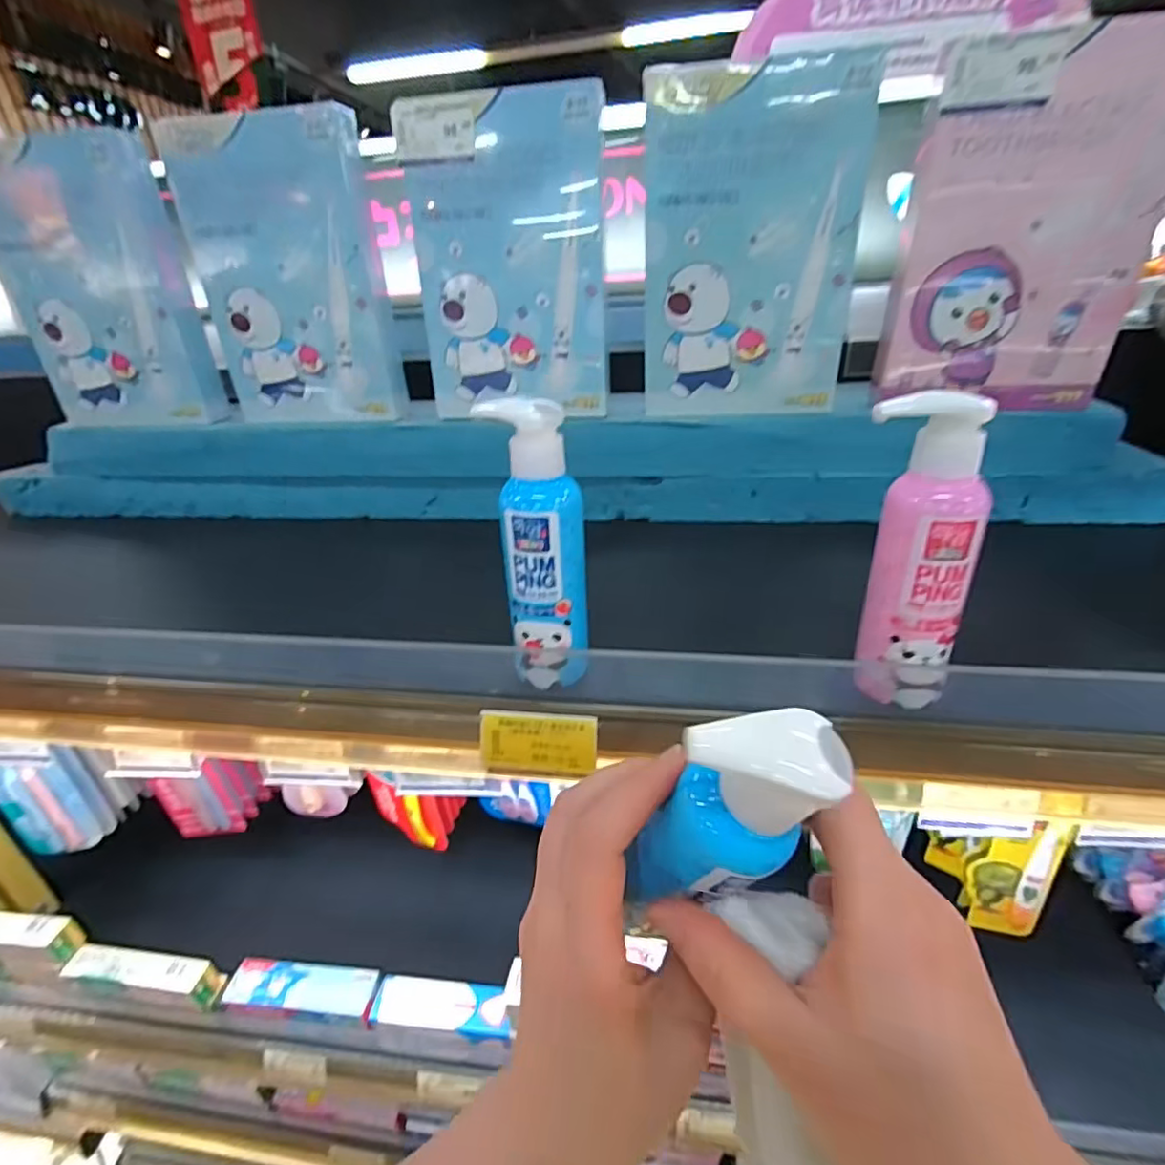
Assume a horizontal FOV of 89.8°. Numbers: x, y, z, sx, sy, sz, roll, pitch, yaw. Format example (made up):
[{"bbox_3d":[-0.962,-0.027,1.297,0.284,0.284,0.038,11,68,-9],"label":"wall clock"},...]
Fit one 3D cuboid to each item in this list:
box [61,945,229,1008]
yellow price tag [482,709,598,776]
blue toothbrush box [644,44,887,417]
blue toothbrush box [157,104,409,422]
[{"bbox_3d":[-0.431,0.386,0.577,0.154,0.032,0.034,1,27,8],"label":"box"},{"bbox_3d":[-0.024,0.092,0.330,0.064,0.037,0.005,3,7,8],"label":"yellow price tag"},{"bbox_3d":[0.125,-0.242,0.437,0.152,0.226,0.017,2,28,10],"label":"blue toothbrush box"},{"bbox_3d":[-0.251,-0.258,0.505,0.161,0.221,0.032,2,28,11],"label":"blue toothbrush box"}]

